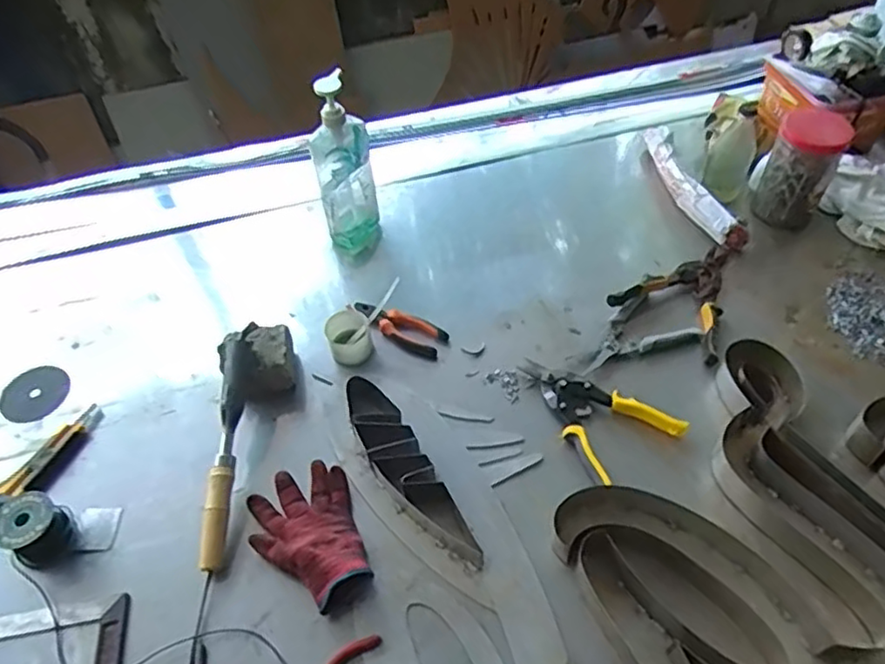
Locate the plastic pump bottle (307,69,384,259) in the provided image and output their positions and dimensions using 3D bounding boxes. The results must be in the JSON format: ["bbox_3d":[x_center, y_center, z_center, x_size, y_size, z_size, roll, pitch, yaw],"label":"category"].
[{"bbox_3d":[-0.158,-0.259,1.071,0.091,0.312,0.070,-11,51,-4],"label":"plastic pump bottle"}]

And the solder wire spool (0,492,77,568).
[{"bbox_3d":[-0.504,0.242,0.821,0.085,0.073,0.073,24,57,22],"label":"solder wire spool"}]

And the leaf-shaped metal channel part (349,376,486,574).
[{"bbox_3d":[-0.047,0.176,0.849,0.068,0.050,0.296,-30,55,-18],"label":"leaf-shaped metal channel part"}]

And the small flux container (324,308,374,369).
[{"bbox_3d":[-0.140,0.012,1.008,0.066,0.056,0.077,-16,52,-9],"label":"small flux container"}]

